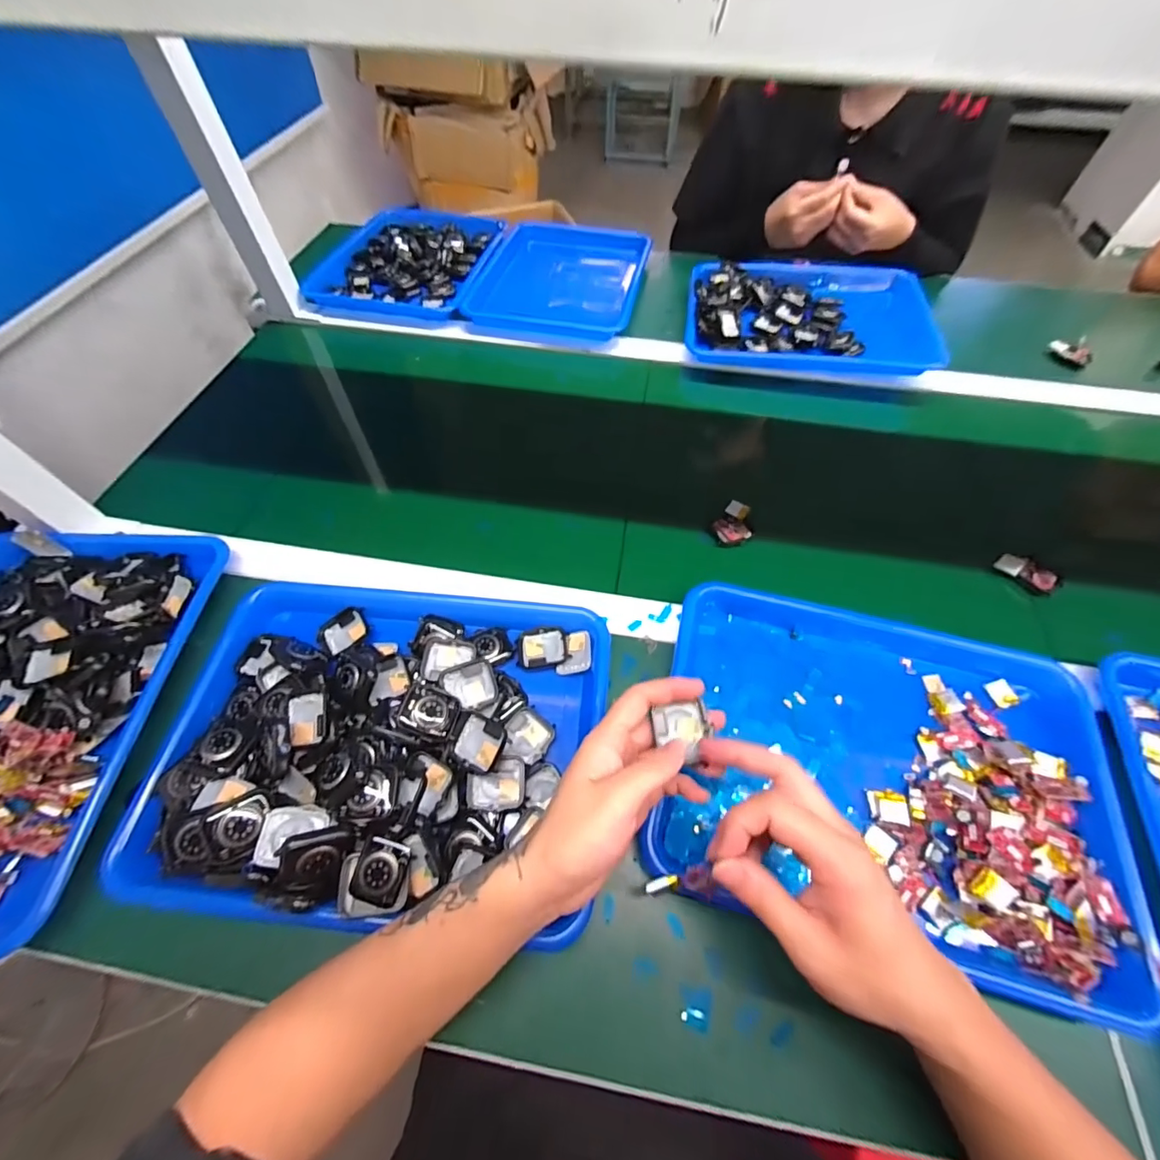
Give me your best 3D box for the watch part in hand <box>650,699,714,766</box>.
[{"bbox_3d":[0.069,0.102,0.322,0.035,0.013,0.038,-6,59,-3],"label":"watch part in hand"}]

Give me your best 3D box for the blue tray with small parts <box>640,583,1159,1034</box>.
[{"bbox_3d":[0.229,0.136,0.374,0.322,0.034,0.246,13,59,8],"label":"blue tray with small parts"}]

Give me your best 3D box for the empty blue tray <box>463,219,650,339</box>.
[{"bbox_3d":[-0.025,-0.502,0.802,0.249,0.035,0.321,9,59,6],"label":"empty blue tray"}]

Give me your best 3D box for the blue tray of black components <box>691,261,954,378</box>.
[{"bbox_3d":[0.335,-0.397,0.724,0.344,0.042,0.243,10,59,6],"label":"blue tray of black components"}]

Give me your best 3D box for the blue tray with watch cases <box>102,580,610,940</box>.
[{"bbox_3d":[-0.148,0.113,0.378,0.320,0.052,0.248,4,58,3],"label":"blue tray with watch cases"}]

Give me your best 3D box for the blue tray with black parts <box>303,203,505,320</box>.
[{"bbox_3d":[-0.267,-0.540,0.802,0.257,0.029,0.319,8,59,5],"label":"blue tray with black parts"}]

